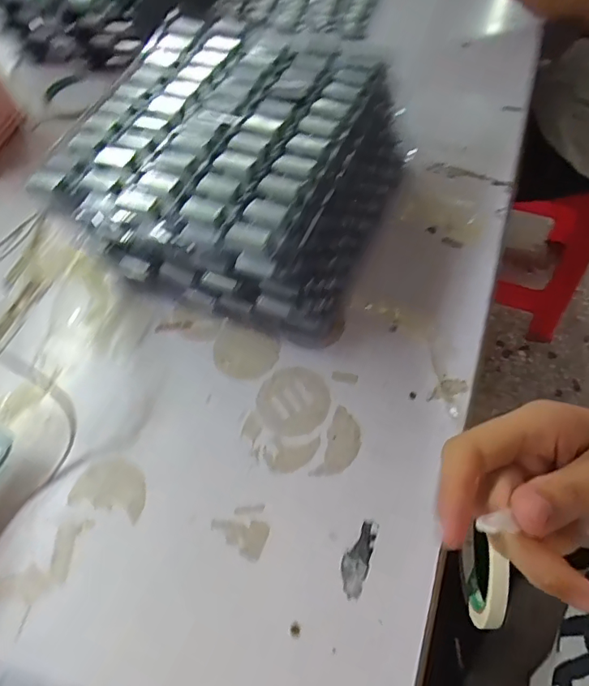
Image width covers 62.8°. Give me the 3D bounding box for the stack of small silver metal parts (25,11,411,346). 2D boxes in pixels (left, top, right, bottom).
[{"bbox_3d":[-0.046,-0.151,0.425,0.242,0.113,0.238,19,61,14],"label":"stack of small silver metal parts"}]

